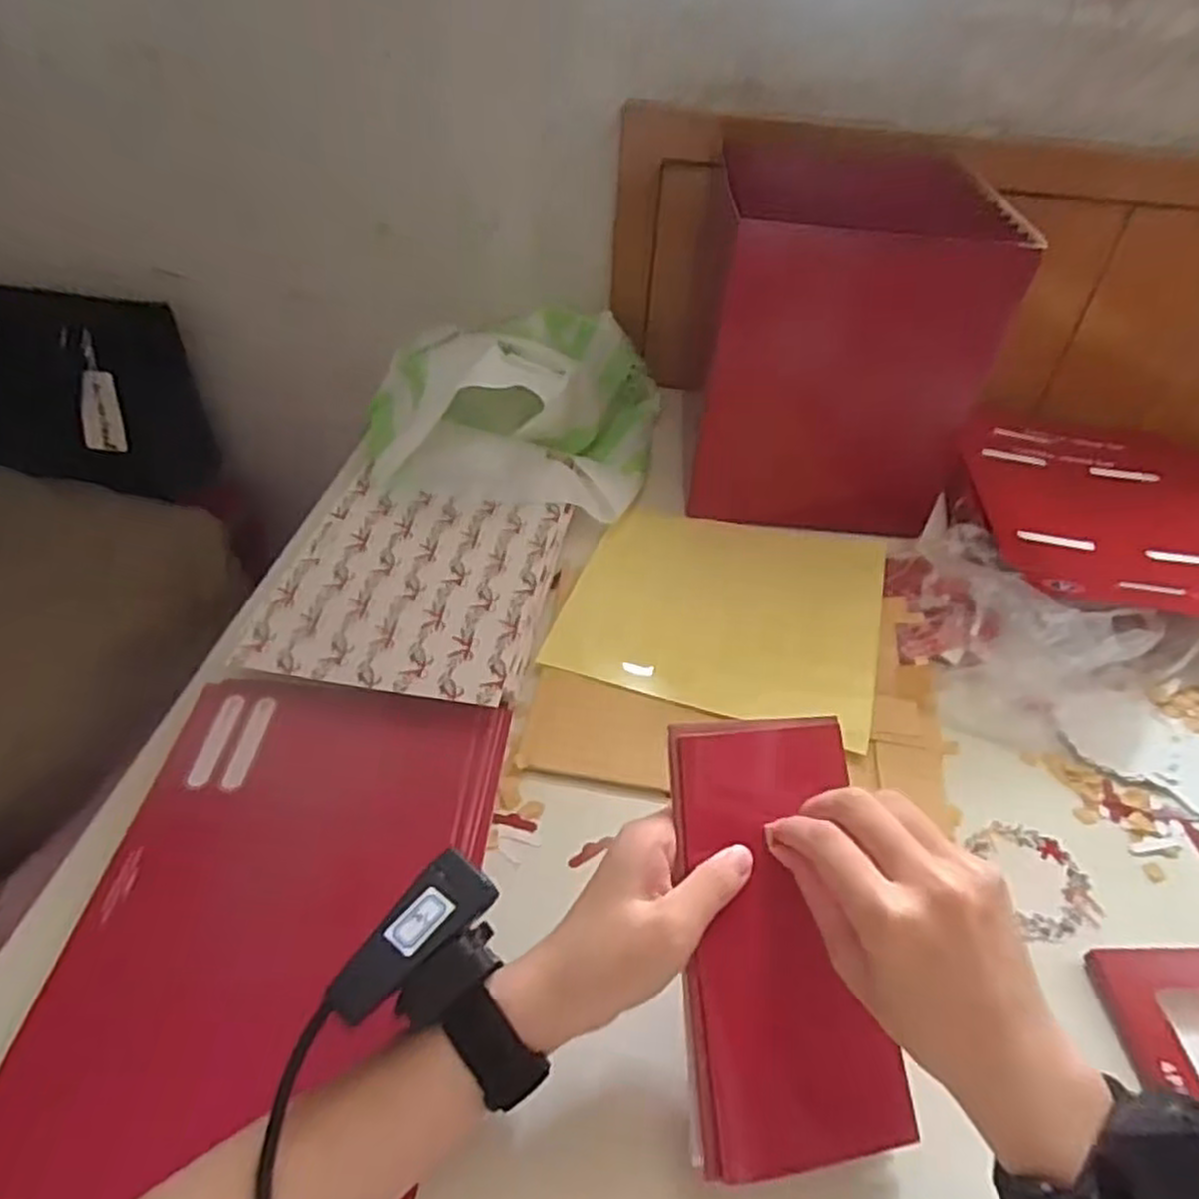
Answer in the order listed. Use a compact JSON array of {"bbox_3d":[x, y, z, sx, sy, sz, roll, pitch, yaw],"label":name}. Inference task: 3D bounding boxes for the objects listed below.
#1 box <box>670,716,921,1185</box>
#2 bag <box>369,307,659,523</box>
[{"bbox_3d":[0.079,0.143,0.331,0.092,0.016,0.177,-1,73,-15],"label":"box"},{"bbox_3d":[-0.068,-0.183,0.680,0.238,0.129,0.232,5,43,3],"label":"bag"}]

